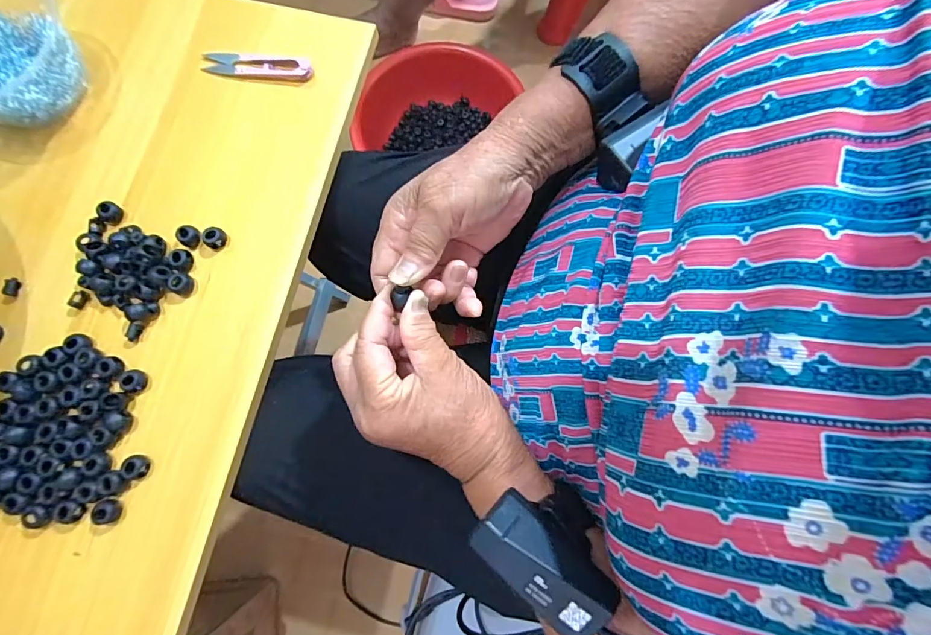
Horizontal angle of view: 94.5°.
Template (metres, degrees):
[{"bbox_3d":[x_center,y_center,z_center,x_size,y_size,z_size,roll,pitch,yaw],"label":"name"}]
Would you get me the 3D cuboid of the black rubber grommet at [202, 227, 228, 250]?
[{"bbox_3d":[-0.209,-0.066,0.359,0.015,0.011,0.017,37,77,9],"label":"black rubber grommet"}]

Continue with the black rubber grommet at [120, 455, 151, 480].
[{"bbox_3d":[-0.247,0.112,0.323,0.014,0.013,0.017,-27,76,-8],"label":"black rubber grommet"}]

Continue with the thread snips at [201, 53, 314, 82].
[{"bbox_3d":[-0.190,-0.232,0.394,0.104,0.015,0.023,4,74,0],"label":"thread snips"}]

